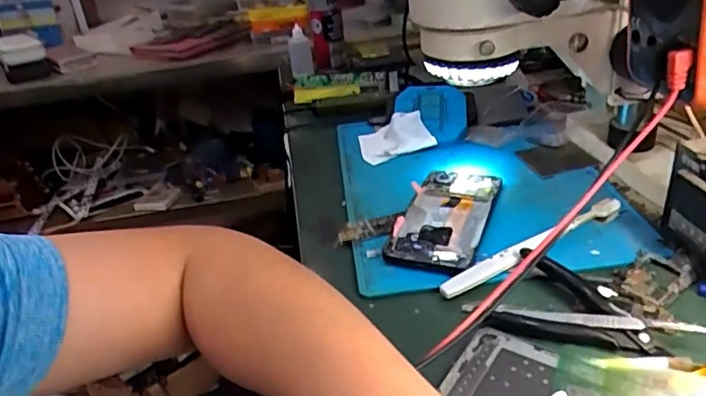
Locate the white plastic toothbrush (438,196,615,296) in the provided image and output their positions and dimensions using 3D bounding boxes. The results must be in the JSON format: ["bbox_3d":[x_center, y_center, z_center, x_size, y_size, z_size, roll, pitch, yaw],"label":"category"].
[{"bbox_3d":[0.148,0.037,0.462,0.182,0.016,0.017,-21,32,-23],"label":"white plastic toothbrush"}]

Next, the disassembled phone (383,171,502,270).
[{"bbox_3d":[0.085,0.013,0.518,0.074,0.017,0.154,6,32,22],"label":"disassembled phone"}]

